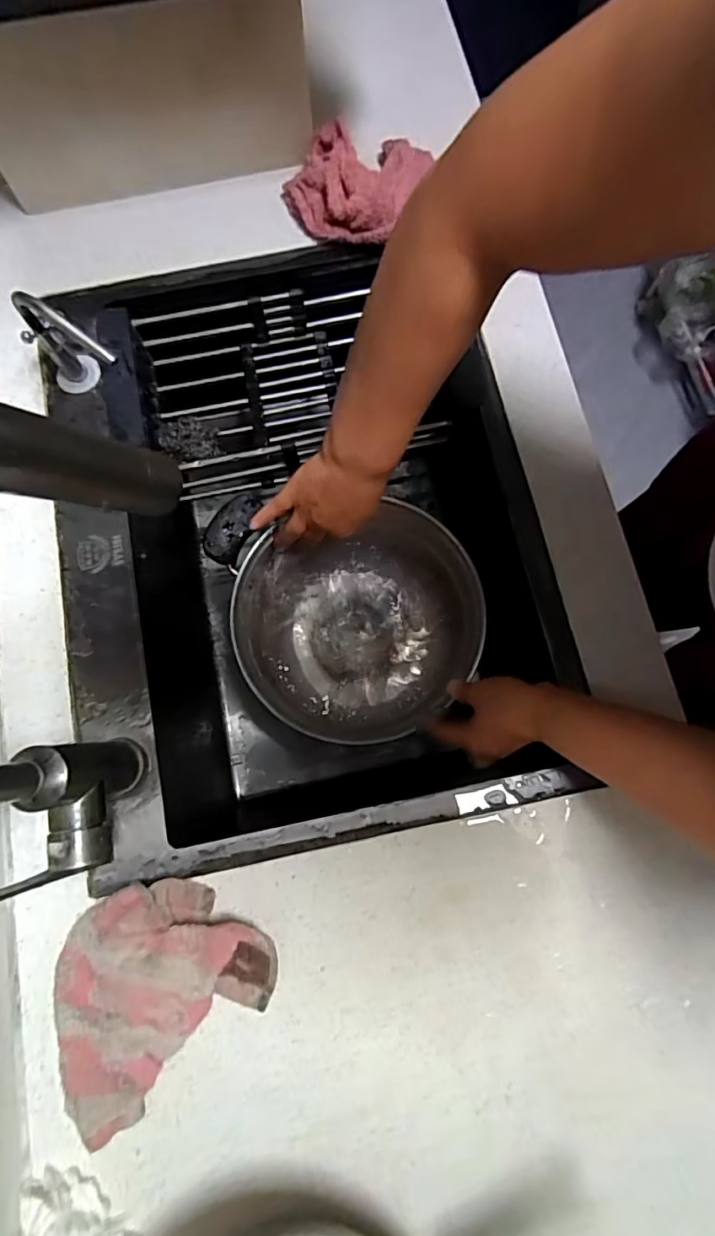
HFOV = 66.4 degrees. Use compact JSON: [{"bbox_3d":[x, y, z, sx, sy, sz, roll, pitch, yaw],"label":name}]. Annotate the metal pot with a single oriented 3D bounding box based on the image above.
[{"bbox_3d":[0.014,0.007,0.623,0.277,0.124,0.238,-29,79,-6],"label":"metal pot"}]

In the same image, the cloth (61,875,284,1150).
[{"bbox_3d":[-0.157,0.274,0.416,0.162,0.035,0.132,-37,79,-7],"label":"cloth"}]

